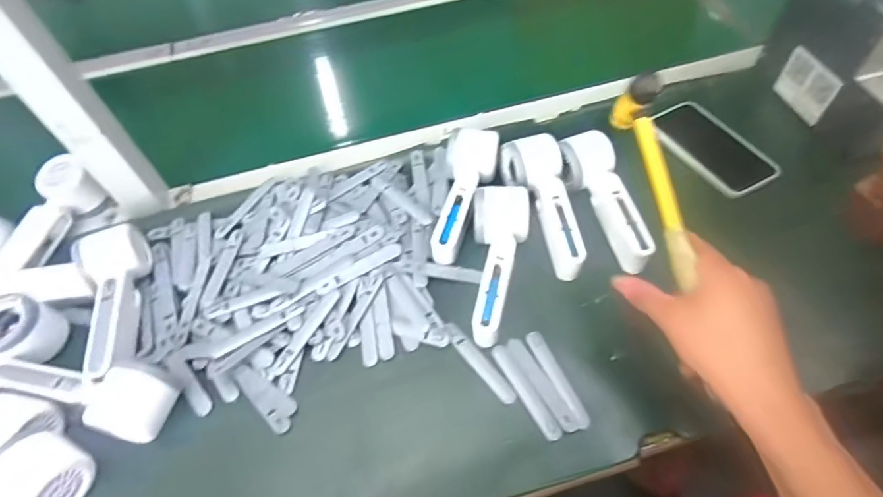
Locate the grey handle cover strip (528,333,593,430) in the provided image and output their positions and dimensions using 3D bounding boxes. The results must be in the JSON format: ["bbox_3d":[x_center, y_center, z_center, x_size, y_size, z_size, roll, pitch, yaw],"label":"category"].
[{"bbox_3d":[0.105,0.116,0.456,0.016,0.004,0.096,-20,55,-11],"label":"grey handle cover strip"}]

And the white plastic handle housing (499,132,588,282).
[{"bbox_3d":[0.113,-0.046,0.531,0.058,0.043,0.168,-13,66,-9],"label":"white plastic handle housing"}]

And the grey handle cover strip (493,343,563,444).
[{"bbox_3d":[0.075,0.126,0.450,0.016,0.004,0.095,-24,56,-13],"label":"grey handle cover strip"}]

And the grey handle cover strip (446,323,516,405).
[{"bbox_3d":[0.035,0.105,0.468,0.015,0.006,0.091,-34,58,-19],"label":"grey handle cover strip"}]

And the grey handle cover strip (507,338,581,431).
[{"bbox_3d":[0.089,0.121,0.454,0.017,0.004,0.095,-26,56,-14],"label":"grey handle cover strip"}]

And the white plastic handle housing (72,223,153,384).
[{"bbox_3d":[-0.328,0.050,0.496,0.056,0.049,0.173,-15,54,-7],"label":"white plastic handle housing"}]

